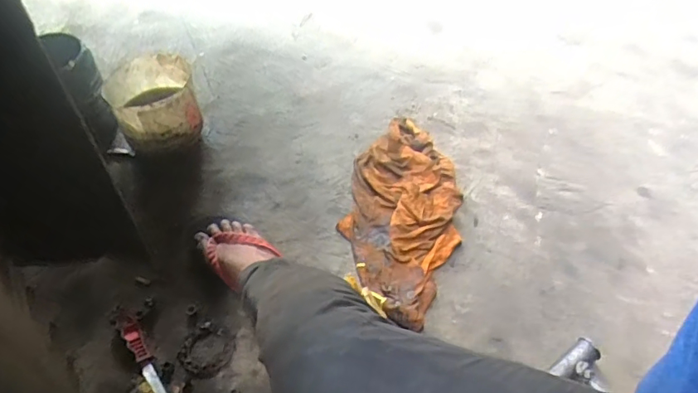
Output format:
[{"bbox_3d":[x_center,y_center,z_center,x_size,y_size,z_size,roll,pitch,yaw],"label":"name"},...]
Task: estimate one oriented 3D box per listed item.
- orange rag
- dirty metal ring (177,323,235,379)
[{"bbox_3d":[0.101,0.014,0.956,0.213,0.051,0.434,11,52,6],"label":"orange rag"},{"bbox_3d":[-0.221,0.240,0.806,0.074,0.008,0.082,27,55,17],"label":"dirty metal ring"}]

